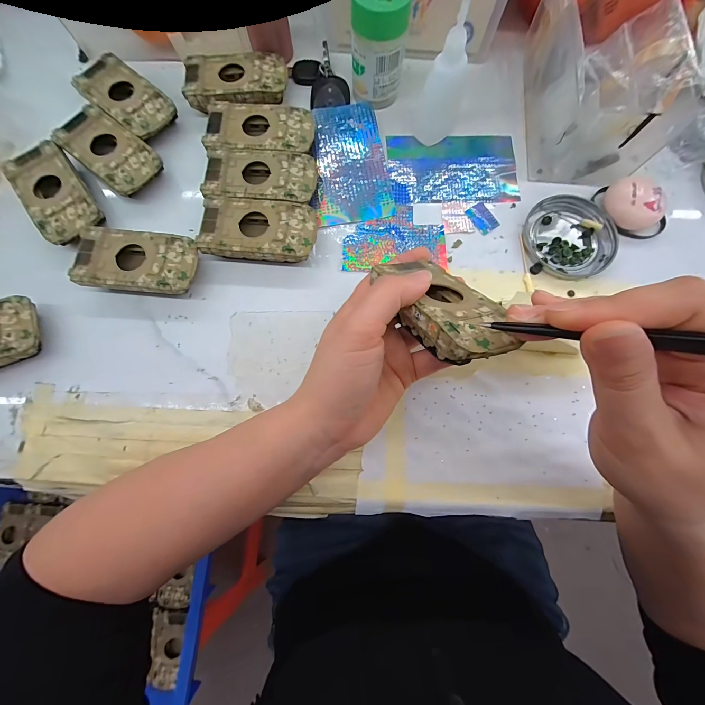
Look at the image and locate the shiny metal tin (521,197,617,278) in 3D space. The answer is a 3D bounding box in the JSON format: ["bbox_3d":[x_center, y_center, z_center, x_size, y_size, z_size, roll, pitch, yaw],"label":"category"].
[{"bbox_3d":[0.193,-0.104,0.279,0.073,0.008,0.077,0,78,1],"label":"shiny metal tin"}]

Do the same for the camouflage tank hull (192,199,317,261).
[{"bbox_3d":[-0.079,-0.103,0.272,0.094,0.025,0.053,2,78,2],"label":"camouflage tank hull"}]

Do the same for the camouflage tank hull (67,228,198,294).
[{"bbox_3d":[-0.179,-0.075,0.267,0.094,0.027,0.051,5,78,2],"label":"camouflage tank hull"}]

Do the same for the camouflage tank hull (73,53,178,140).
[{"bbox_3d":[-0.217,-0.244,0.305,0.093,0.026,0.048,38,81,9],"label":"camouflage tank hull"}]

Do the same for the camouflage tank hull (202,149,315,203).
[{"bbox_3d":[-0.081,-0.155,0.283,0.095,0.023,0.049,2,78,2],"label":"camouflage tank hull"}]

